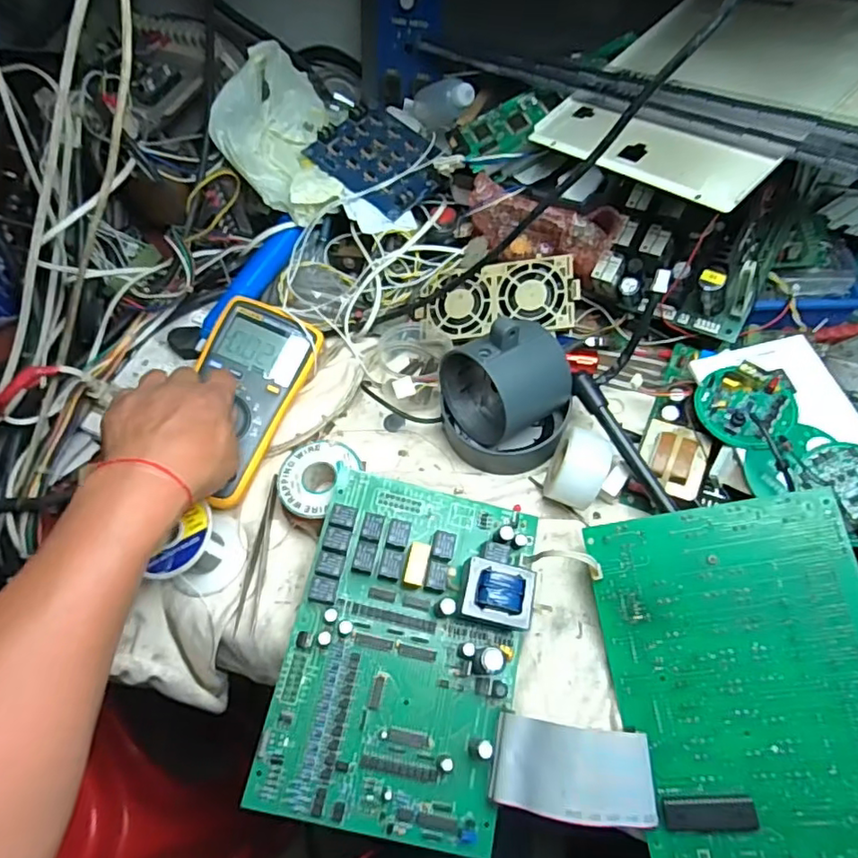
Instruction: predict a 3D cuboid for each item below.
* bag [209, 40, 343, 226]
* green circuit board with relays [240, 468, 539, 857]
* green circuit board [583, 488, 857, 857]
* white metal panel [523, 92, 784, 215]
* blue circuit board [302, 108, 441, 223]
[{"bbox_3d":[-0.157,-0.296,0.609,0.116,0.089,0.180,-20,61,-7],"label":"bag"},{"bbox_3d":[-0.015,0.151,0.412,0.157,0.051,0.232,10,62,10],"label":"green circuit board with relays"},{"bbox_3d":[0.200,0.159,0.371,0.156,0.009,0.215,-13,74,18],"label":"green circuit board"},{"bbox_3d":[0.159,-0.209,0.434,0.058,0.010,0.181,-46,57,-3],"label":"white metal panel"},{"bbox_3d":[-0.047,-0.274,0.596,0.122,0.011,0.104,42,70,12],"label":"blue circuit board"}]

